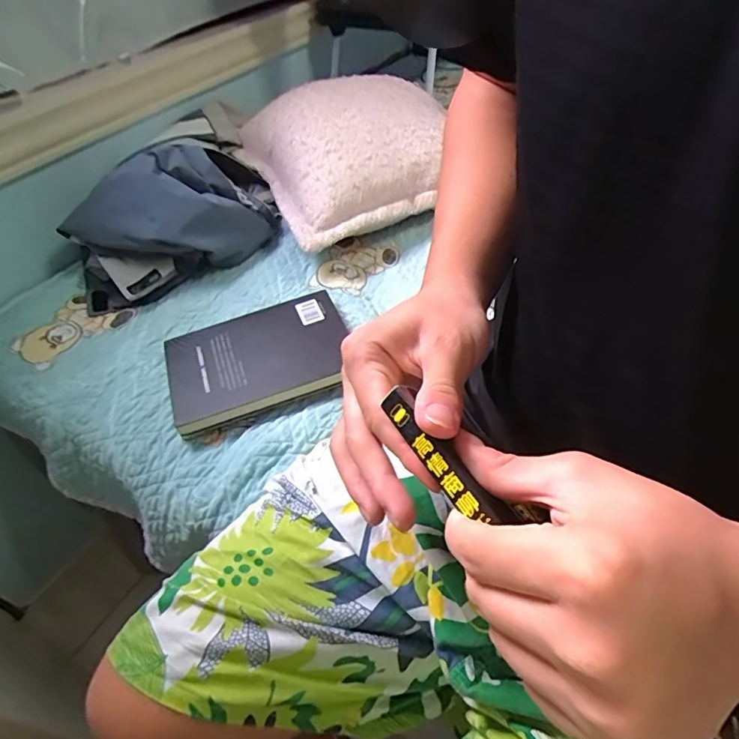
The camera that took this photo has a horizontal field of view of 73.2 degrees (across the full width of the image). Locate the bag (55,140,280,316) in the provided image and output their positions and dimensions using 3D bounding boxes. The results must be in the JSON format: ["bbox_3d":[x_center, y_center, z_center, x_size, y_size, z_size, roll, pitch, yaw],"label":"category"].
[{"bbox_3d":[-0.279,-0.219,0.716,0.307,0.138,0.189,-24,48,-16],"label":"bag"}]

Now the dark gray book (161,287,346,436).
[{"bbox_3d":[-0.126,-0.012,0.580,0.199,0.032,0.145,-18,47,-10],"label":"dark gray book"}]

